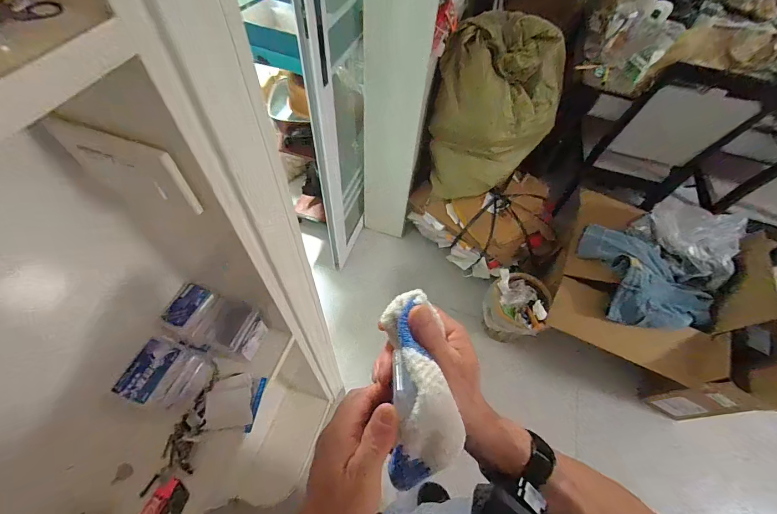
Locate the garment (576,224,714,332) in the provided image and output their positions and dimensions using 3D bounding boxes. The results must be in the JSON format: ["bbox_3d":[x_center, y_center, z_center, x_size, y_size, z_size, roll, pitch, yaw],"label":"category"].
[{"bbox_3d":[0.967,0.096,1.264,0.512,0.189,0.261,39,63,20],"label":"garment"}]

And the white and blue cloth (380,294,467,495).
[{"bbox_3d":[0.026,0.108,0.275,0.054,0.053,0.157,-6,77,-7],"label":"white and blue cloth"}]

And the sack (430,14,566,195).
[{"bbox_3d":[0.434,-0.607,1.404,0.390,0.631,0.450,39,63,20],"label":"sack"}]

